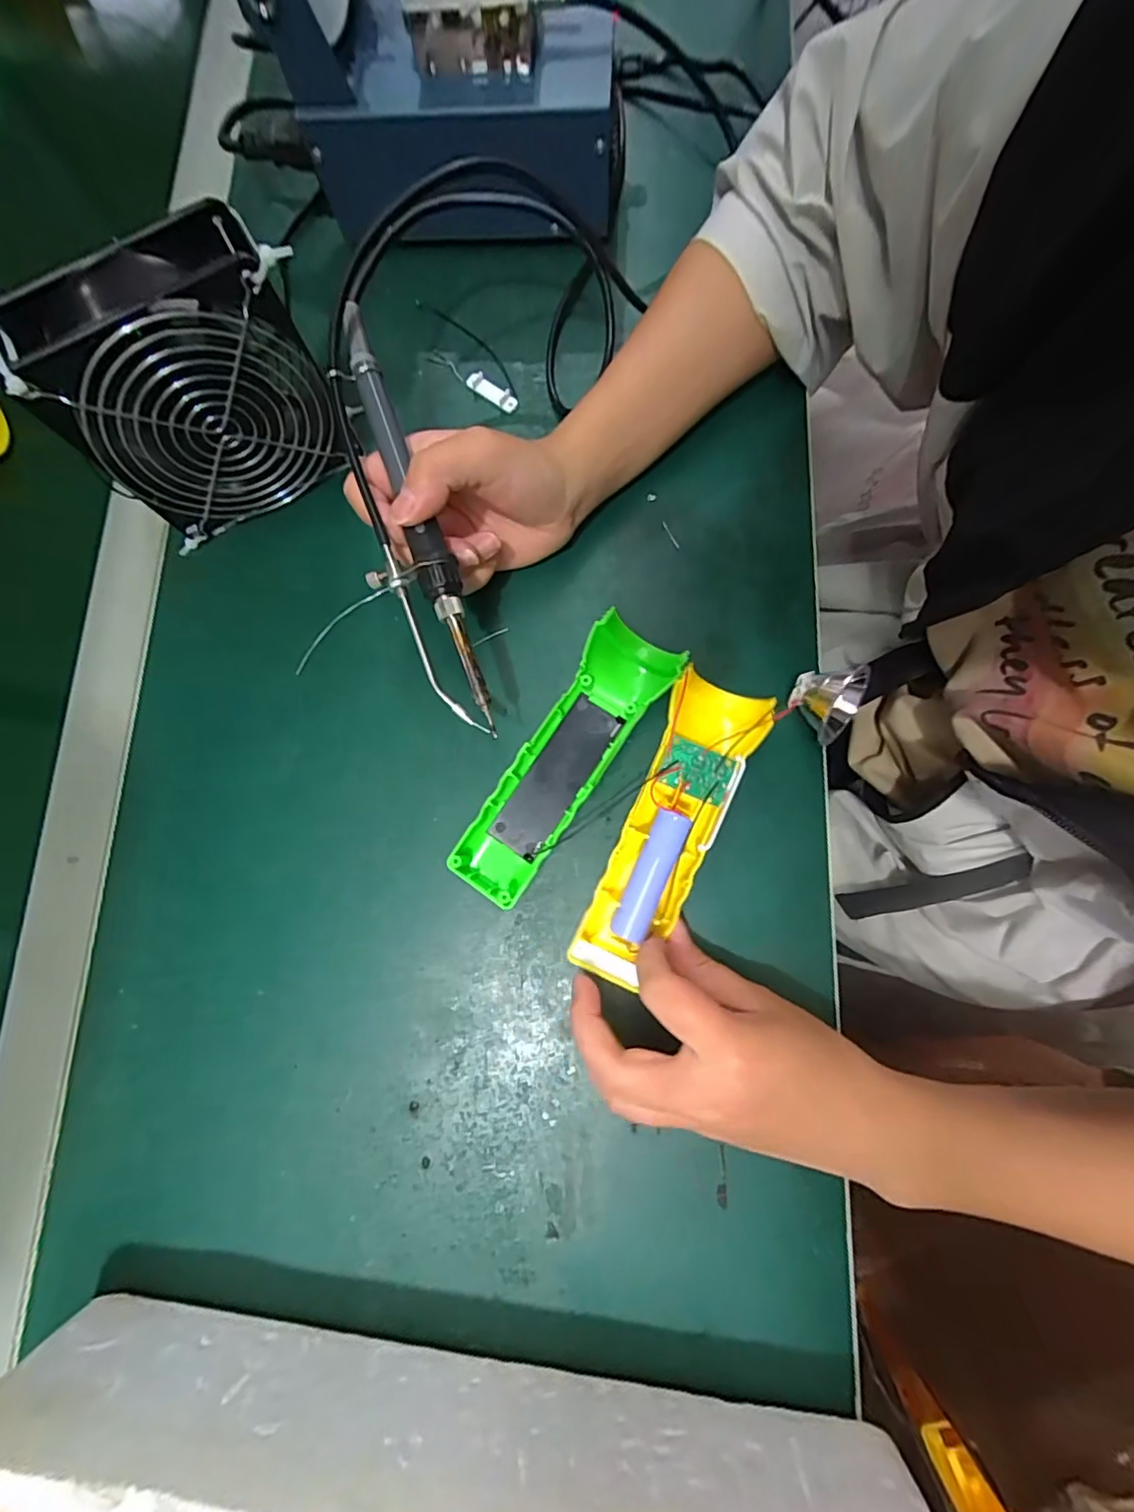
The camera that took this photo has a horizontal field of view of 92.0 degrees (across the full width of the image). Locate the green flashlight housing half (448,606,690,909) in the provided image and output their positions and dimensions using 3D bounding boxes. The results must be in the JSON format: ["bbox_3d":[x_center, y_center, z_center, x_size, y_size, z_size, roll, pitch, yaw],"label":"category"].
[{"bbox_3d":[0.001,0.002,0.296,0.050,0.029,0.162,31,83,8],"label":"green flashlight housing half"}]

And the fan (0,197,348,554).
[{"bbox_3d":[-0.189,-0.187,0.288,0.122,0.120,0.046,-29,79,-2],"label":"fan"}]

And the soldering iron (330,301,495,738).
[{"bbox_3d":[-0.080,-0.109,0.265,0.038,0.021,0.203,-19,87,-2],"label":"soldering iron"}]

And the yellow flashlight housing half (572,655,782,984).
[{"bbox_3d":[0.051,0.034,0.284,0.047,0.030,0.162,26,82,6],"label":"yellow flashlight housing half"}]

